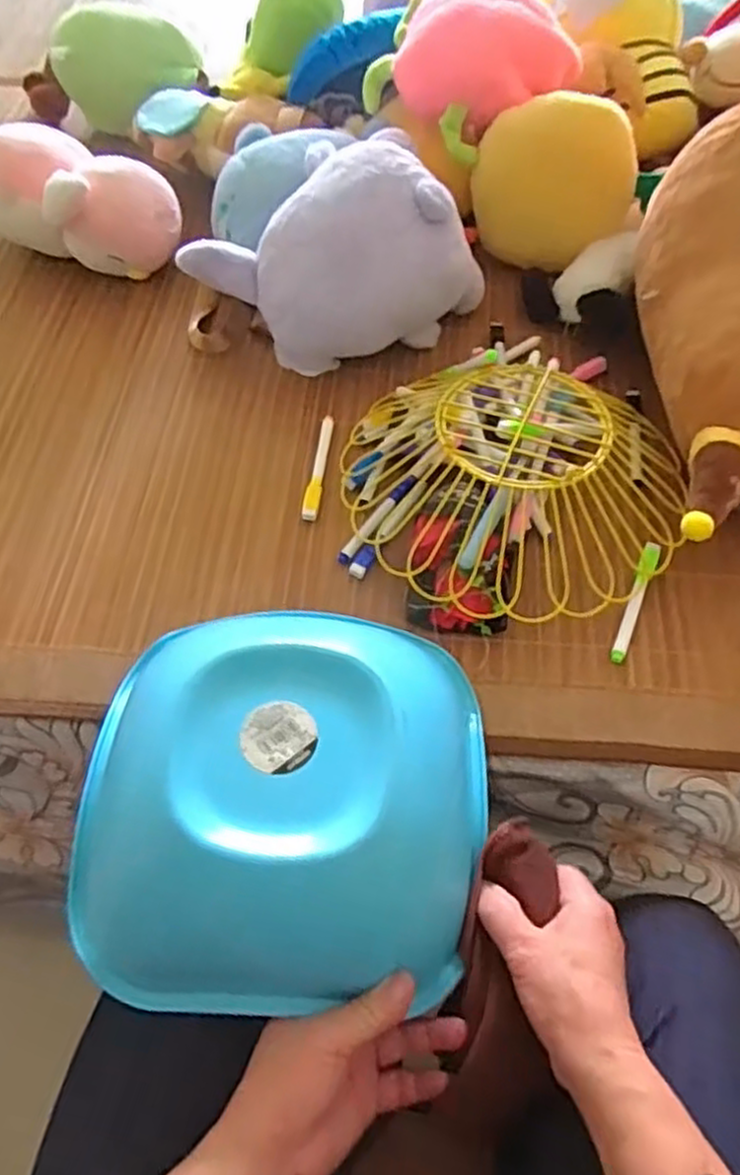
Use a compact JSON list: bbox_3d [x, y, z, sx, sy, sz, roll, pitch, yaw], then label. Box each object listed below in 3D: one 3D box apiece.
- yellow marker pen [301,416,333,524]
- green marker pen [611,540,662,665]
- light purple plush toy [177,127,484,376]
[{"bbox_3d":[-0.043,-0.107,0.642,0.013,0.012,0.119,7,60,4],"label":"yellow marker pen"},{"bbox_3d":[0.207,0.011,0.573,0.013,0.012,0.108,22,62,12],"label":"green marker pen"},{"bbox_3d":[-0.026,-0.306,0.687,0.245,0.144,0.160,-31,65,-17],"label":"light purple plush toy"}]

